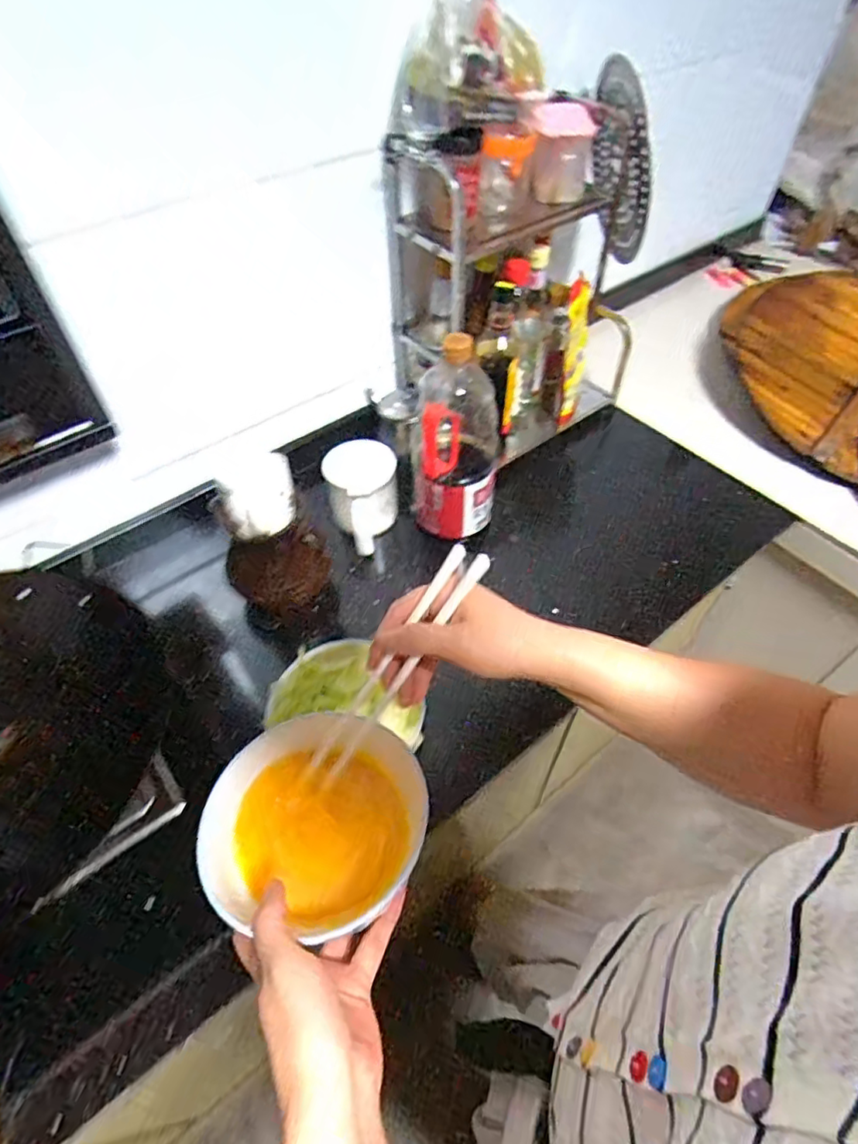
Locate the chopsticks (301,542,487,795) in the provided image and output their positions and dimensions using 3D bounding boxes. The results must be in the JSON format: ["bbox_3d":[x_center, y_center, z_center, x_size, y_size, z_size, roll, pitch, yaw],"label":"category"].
[{"bbox_3d":[-0.027,0.071,0.430,0.029,0.217,0.028,43,21,28],"label":"chopsticks"}]

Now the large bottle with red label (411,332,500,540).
[{"bbox_3d":[0.031,-0.179,0.788,0.109,0.260,0.125,-1,52,0],"label":"large bottle with red label"}]

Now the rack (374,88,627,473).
[{"bbox_3d":[0.139,-0.425,0.883,0.360,0.421,0.163,-21,55,-15],"label":"rack"}]

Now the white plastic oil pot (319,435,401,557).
[{"bbox_3d":[-0.092,-0.110,0.861,0.100,0.107,0.132,-9,52,-6],"label":"white plastic oil pot"}]

